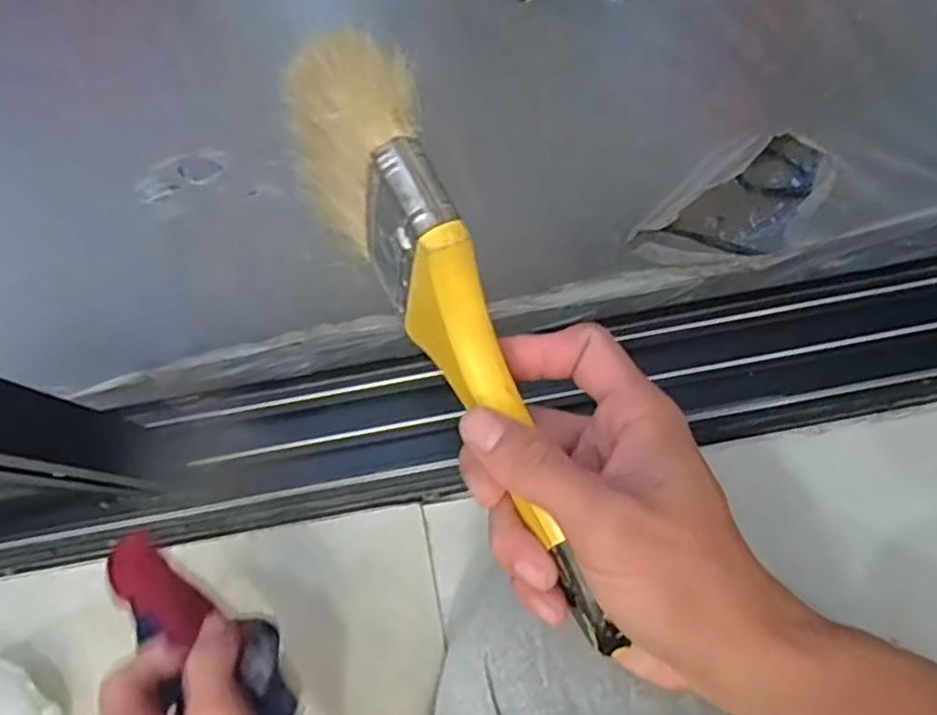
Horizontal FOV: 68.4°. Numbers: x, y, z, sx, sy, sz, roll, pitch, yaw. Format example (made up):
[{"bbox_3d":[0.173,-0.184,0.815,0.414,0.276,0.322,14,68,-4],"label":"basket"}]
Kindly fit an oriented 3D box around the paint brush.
[{"bbox_3d":[0.001,0.000,0.244,0.045,0.036,0.235,-26,97,-5],"label":"paint brush"}]

